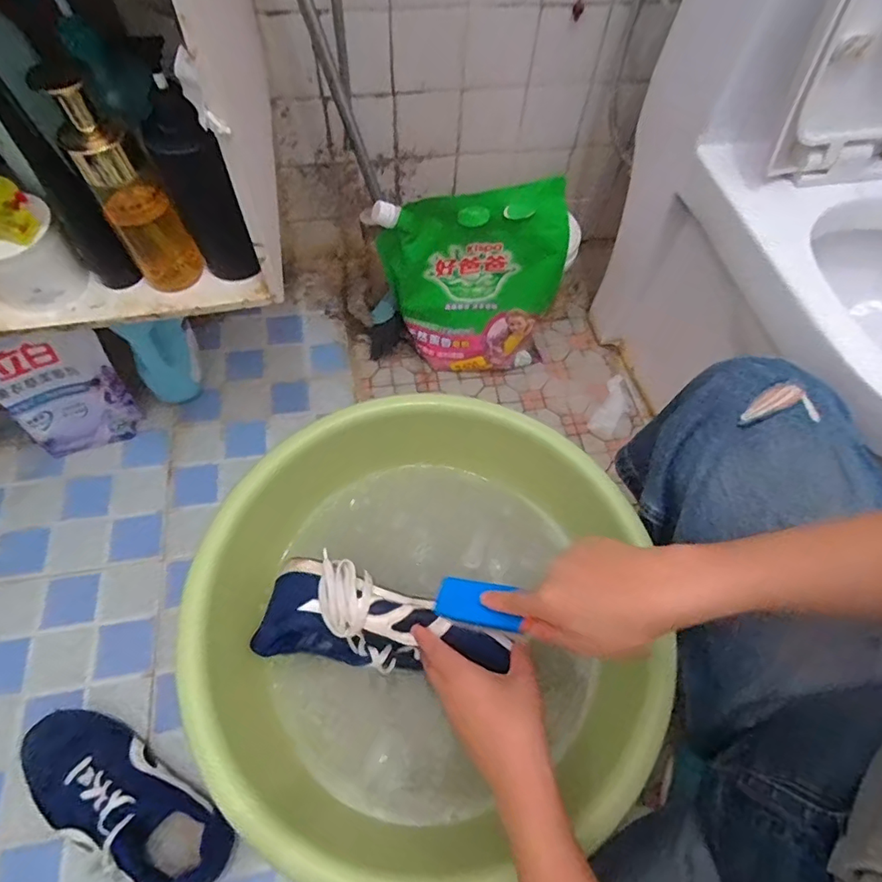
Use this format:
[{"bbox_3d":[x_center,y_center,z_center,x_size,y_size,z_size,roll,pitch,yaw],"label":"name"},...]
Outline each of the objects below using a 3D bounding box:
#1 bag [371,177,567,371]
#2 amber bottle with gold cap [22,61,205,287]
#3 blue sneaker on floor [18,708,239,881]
[{"bbox_3d":[0.054,-0.236,0.828,0.296,0.324,0.088,-2,62,-4],"label":"bag"},{"bbox_3d":[-0.284,-0.228,0.474,0.062,0.189,0.050,-25,66,-15],"label":"amber bottle with gold cap"},{"bbox_3d":[-0.353,0.401,0.572,0.261,0.073,0.099,27,64,11],"label":"blue sneaker on floor"}]

